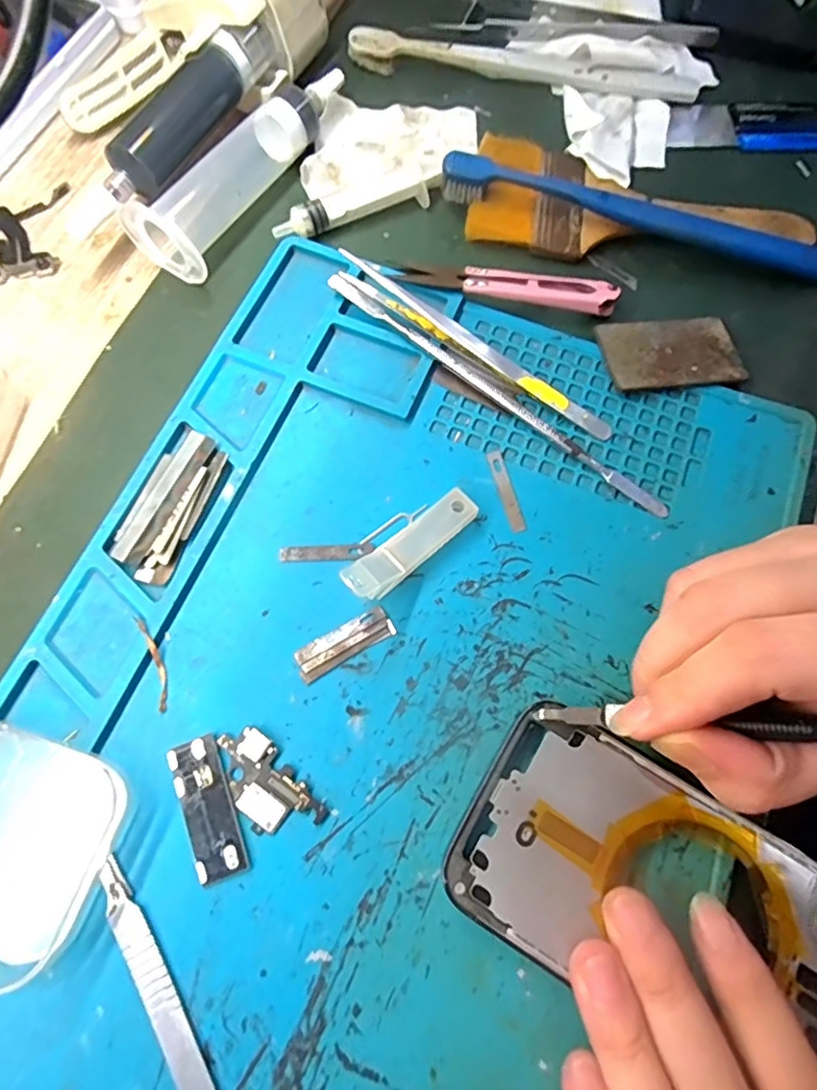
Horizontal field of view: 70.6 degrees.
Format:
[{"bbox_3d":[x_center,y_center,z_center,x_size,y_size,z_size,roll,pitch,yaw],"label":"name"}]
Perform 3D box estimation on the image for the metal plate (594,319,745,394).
[{"bbox_3d":[0.114,-0.084,0.252,0.059,0.006,0.035,-7,72,-5],"label":"metal plate"}]

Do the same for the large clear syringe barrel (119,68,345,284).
[{"bbox_3d":[-0.074,-0.182,0.267,0.038,0.027,0.132,30,73,7],"label":"large clear syringe barrel"}]

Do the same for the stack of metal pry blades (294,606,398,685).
[{"bbox_3d":[-0.023,0.035,0.207,0.036,0.004,0.012,-29,75,-11],"label":"stack of metal pry blades"}]

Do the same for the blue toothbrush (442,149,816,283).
[{"bbox_3d":[0.107,-0.150,0.267,0.183,0.020,0.013,14,72,2],"label":"blue toothbrush"}]

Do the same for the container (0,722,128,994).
[{"bbox_3d":[-0.125,0.093,0.174,0.060,0.019,0.063,19,72,4],"label":"container"}]

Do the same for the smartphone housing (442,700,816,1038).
[{"bbox_3d":[0.088,0.110,0.178,0.143,0.007,0.069,26,73,9],"label":"smartphone housing"}]

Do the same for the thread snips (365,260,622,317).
[{"bbox_3d":[0.039,-0.118,0.259,0.107,0.009,0.019,11,72,1],"label":"thread snips"}]

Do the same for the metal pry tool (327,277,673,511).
[{"bbox_3d":[0.034,-0.064,0.241,0.169,0.007,0.007,37,74,9],"label":"metal pry tool"}]

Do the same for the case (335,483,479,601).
[{"bbox_3d":[0.001,0.000,0.211,0.059,0.010,0.015,-38,77,-26],"label":"case"}]

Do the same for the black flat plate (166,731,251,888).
[{"bbox_3d":[-0.066,0.086,0.187,0.017,0.004,0.044,-20,74,-9],"label":"black flat plate"}]

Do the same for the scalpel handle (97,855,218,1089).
[{"bbox_3d":[-0.066,0.144,0.167,0.009,0.004,0.109,-31,76,-12],"label":"scalpel handle"}]

